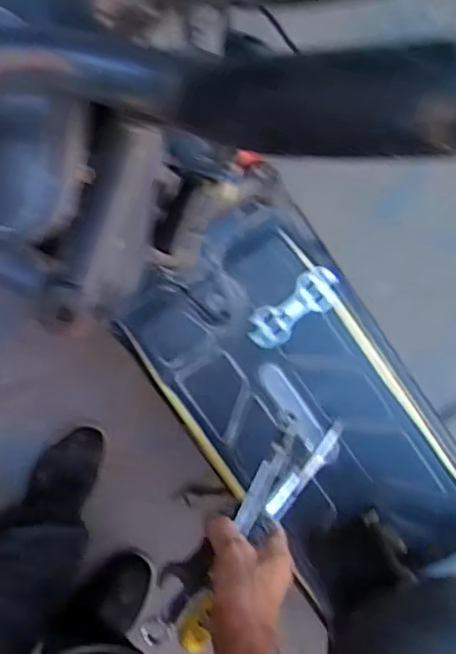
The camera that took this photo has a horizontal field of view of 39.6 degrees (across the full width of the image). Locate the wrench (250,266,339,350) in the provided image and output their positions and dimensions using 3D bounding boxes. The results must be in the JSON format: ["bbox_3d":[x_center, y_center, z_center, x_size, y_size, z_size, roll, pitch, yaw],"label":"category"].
[{"bbox_3d":[0.083,-0.023,0.783,0.126,0.013,0.052,-36,98,-2],"label":"wrench"}]

